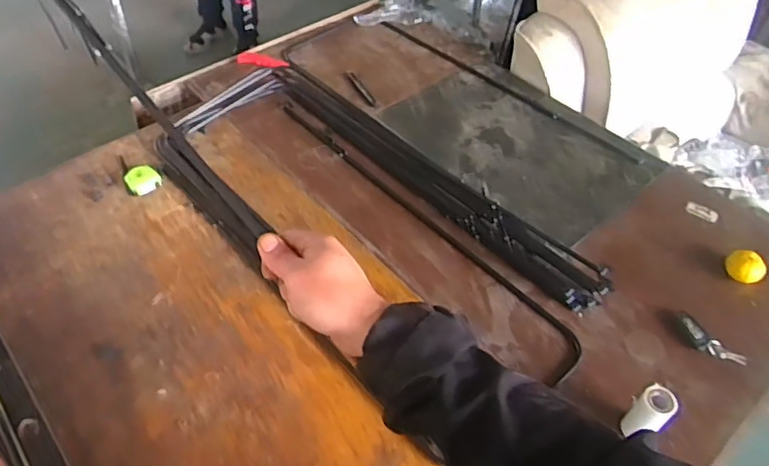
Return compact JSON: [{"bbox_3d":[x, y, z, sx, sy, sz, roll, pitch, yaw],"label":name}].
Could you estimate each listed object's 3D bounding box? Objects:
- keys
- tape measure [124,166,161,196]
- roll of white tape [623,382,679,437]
[{"bbox_3d":[0.554,0.184,1.010,0.041,0.014,0.125,-29,56,-24],"label":"keys"},{"bbox_3d":[-0.497,-0.110,1.210,0.067,0.038,0.051,-26,55,-23],"label":"tape measure"},{"bbox_3d":[0.388,0.276,0.872,0.049,0.114,0.048,1,49,-1],"label":"roll of white tape"}]

